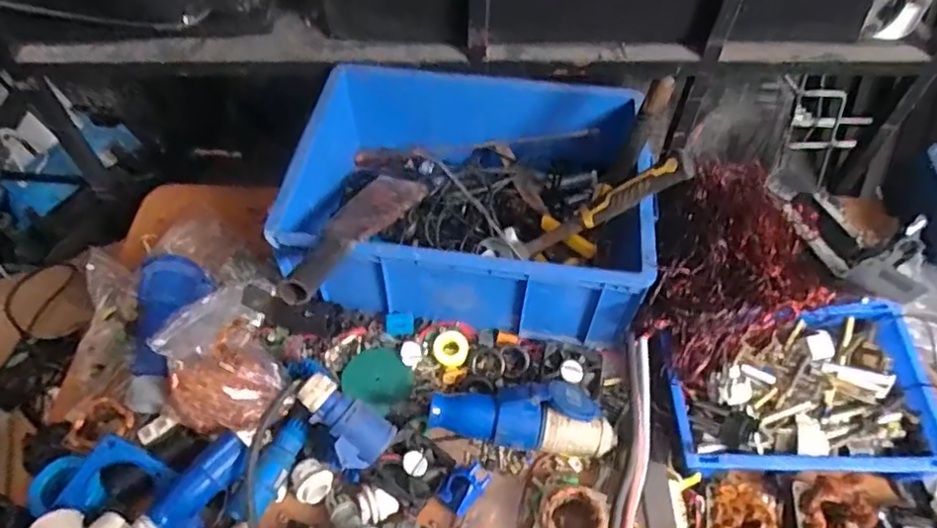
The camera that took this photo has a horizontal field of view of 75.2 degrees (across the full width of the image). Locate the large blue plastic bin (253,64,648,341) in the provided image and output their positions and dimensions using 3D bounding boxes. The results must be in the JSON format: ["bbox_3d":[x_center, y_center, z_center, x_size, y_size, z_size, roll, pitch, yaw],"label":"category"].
[{"bbox_3d":[0.005,-0.101,0.899,0.478,0.176,0.435,6,54,3],"label":"large blue plastic bin"}]

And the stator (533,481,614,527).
[{"bbox_3d":[0.121,0.302,0.712,0.083,0.052,0.081,20,55,13],"label":"stator"}]

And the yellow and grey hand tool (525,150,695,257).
[{"bbox_3d":[0.181,-0.072,0.815,0.036,0.260,0.038,32,47,-29],"label":"yellow and grey hand tool"}]

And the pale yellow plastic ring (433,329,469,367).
[{"bbox_3d":[-0.024,0.116,0.838,0.048,0.007,0.048,1,74,-4],"label":"pale yellow plastic ring"}]

